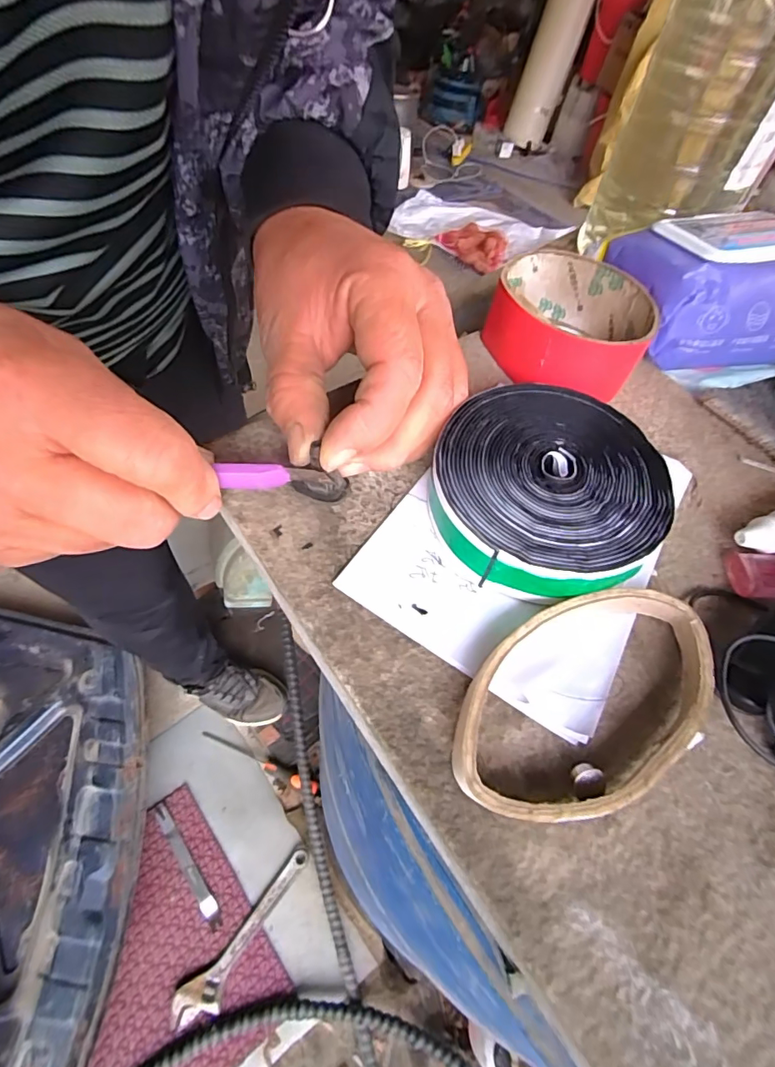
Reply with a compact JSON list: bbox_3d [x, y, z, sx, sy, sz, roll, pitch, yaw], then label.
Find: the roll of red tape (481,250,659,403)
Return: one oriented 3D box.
[{"bbox_3d":[0.095,-0.113,0.266,0.082,0.034,0.080,4,55,-5],"label":"roll of red tape"}]

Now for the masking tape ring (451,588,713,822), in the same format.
[{"bbox_3d":[0.069,0.056,0.171,0.106,0.015,0.061,-28,63,-24],"label":"masking tape ring"}]

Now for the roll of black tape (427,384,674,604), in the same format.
[{"bbox_3d":[0.067,-0.020,0.208,0.090,0.028,0.096,4,55,-5],"label":"roll of black tape"}]

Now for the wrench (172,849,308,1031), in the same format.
[{"bbox_3d":[-0.234,0.680,0.840,0.064,0.020,0.282,39,59,18],"label":"wrench"}]

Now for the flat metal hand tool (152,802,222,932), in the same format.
[{"bbox_3d":[-0.364,0.596,0.898,0.026,0.010,0.235,-32,59,-24],"label":"flat metal hand tool"}]

